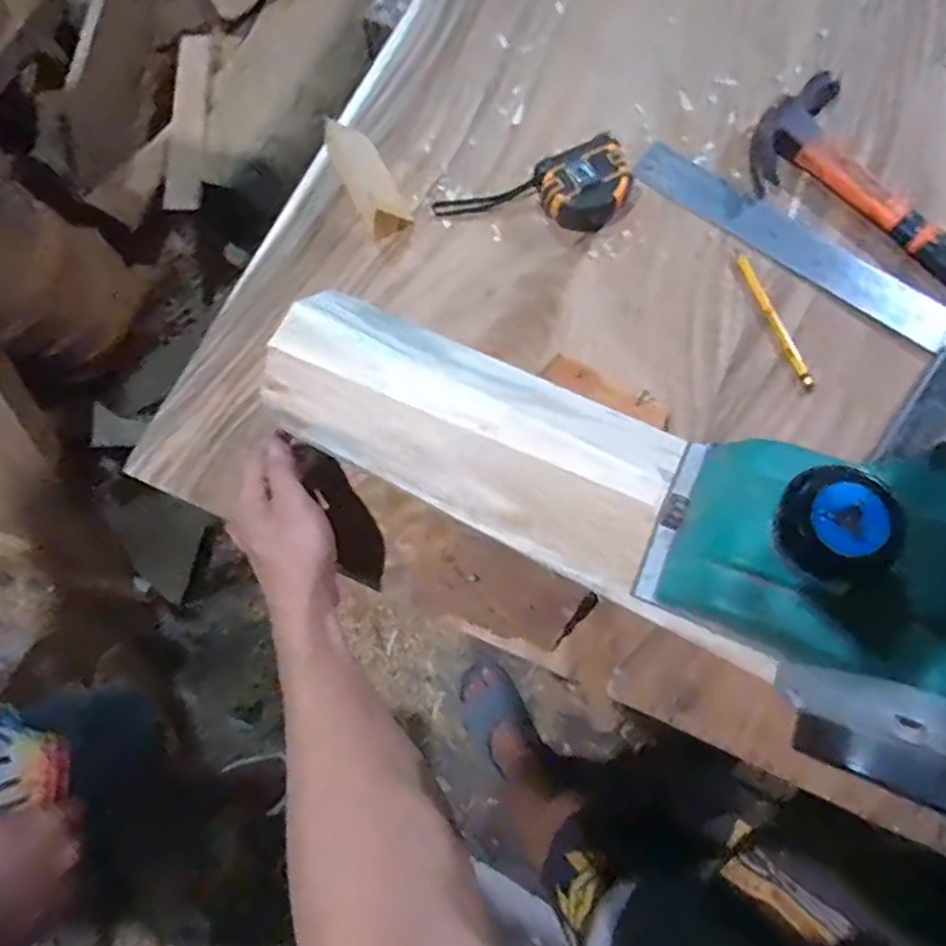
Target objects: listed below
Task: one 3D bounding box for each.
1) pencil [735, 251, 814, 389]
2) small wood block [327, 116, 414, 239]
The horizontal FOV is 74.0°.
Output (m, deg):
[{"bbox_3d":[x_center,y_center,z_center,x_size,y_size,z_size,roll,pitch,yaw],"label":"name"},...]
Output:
[{"bbox_3d":[0.254,-0.131,0.533,0.013,0.006,0.135,-20,74,-5],"label":"pencil"},{"bbox_3d":[-0.091,-0.259,0.545,0.041,0.034,0.097,-28,75,-7],"label":"small wood block"}]

